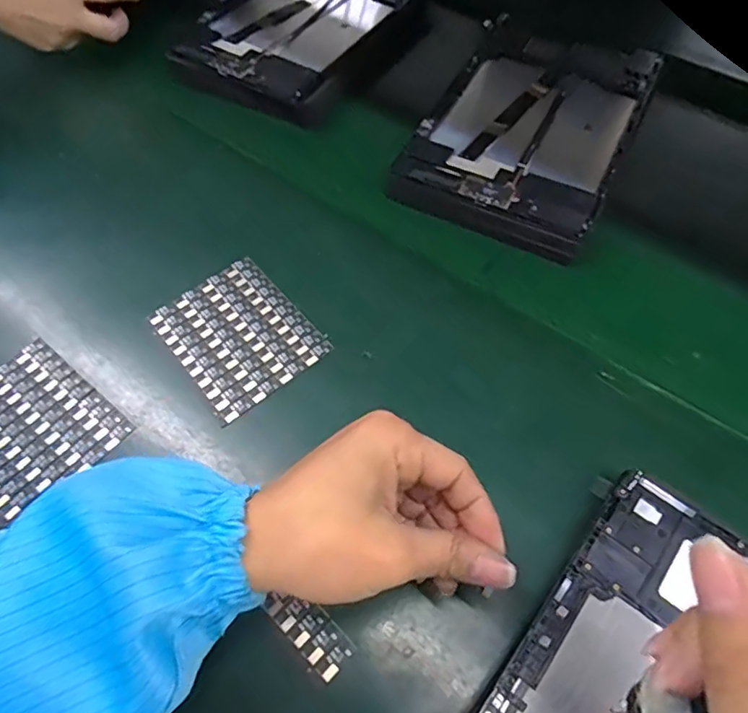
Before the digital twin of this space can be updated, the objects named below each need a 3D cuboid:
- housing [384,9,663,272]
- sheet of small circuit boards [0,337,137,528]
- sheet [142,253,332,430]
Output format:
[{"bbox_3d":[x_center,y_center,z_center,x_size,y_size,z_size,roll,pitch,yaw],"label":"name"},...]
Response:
[{"bbox_3d":[0.123,-0.182,0.441,0.146,0.025,0.237,24,62,16],"label":"housing"},{"bbox_3d":[-0.205,0.041,0.330,0.093,0.011,0.081,34,65,21],"label":"sheet of small circuit boards"},{"bbox_3d":[-0.087,-0.014,0.359,0.080,0.004,0.094,-37,67,-17],"label":"sheet"}]

